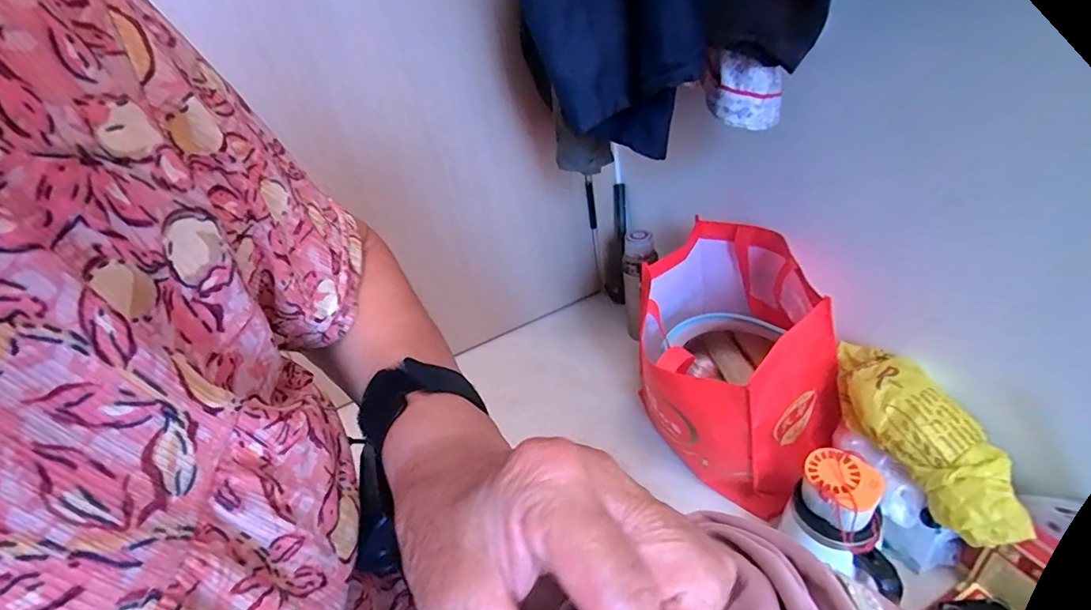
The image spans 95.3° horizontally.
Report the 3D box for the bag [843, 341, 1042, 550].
[{"bbox_3d":[0.393,0.139,0.538,0.074,0.095,0.237,-14,50,-11],"label":"bag"}]

